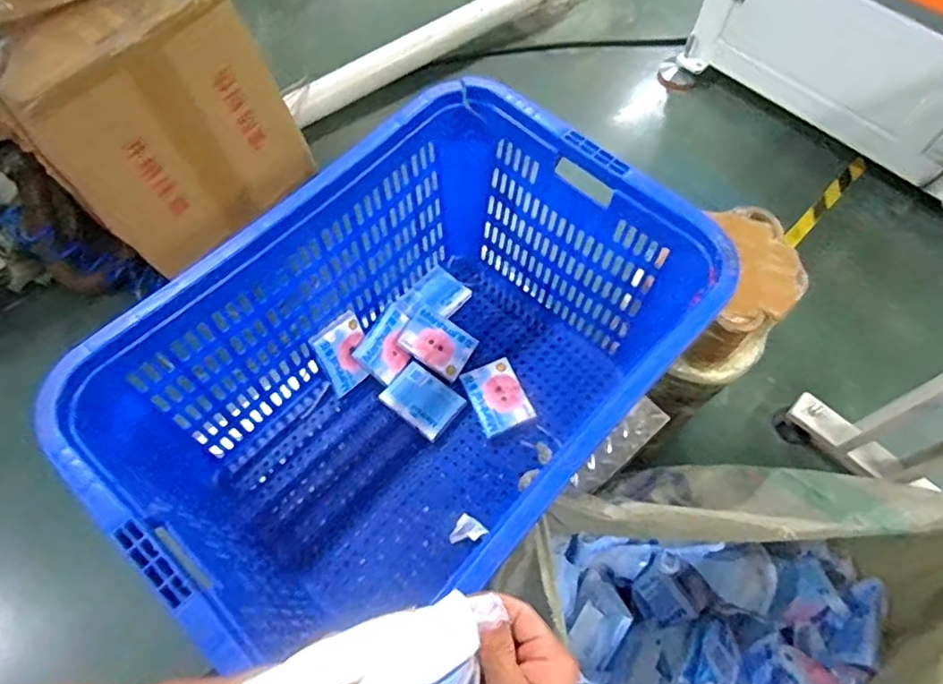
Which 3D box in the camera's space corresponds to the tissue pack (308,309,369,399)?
[{"bbox_3d":[-0.207,0.022,1.002,0.086,0.124,0.027,-33,40,-21],"label":"tissue pack"}]

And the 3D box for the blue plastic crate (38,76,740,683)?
[{"bbox_3d":[-0.069,0.059,0.854,0.484,0.381,0.713,39,68,17],"label":"blue plastic crate"}]

